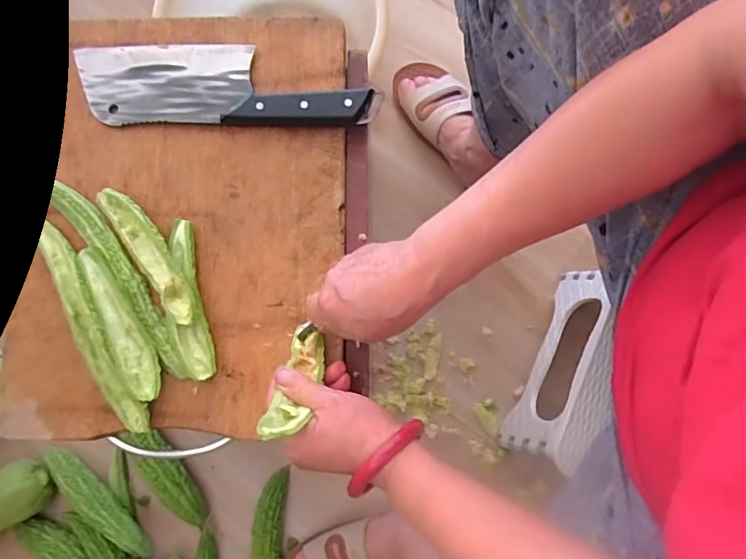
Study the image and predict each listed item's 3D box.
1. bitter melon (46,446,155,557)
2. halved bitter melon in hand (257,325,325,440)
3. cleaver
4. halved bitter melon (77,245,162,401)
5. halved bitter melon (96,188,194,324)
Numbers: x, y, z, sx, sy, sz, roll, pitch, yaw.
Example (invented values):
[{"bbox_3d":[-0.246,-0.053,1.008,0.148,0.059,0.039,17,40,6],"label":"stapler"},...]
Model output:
[{"bbox_3d":[-0.342,0.276,0.641,0.182,0.053,0.036,37,81,6],"label":"bitter melon"},{"bbox_3d":[-0.060,0.082,0.387,0.030,0.120,0.026,12,120,2],"label":"halved bitter melon in hand"},{"bbox_3d":[-0.138,-0.184,0.480,0.281,0.026,0.080,1,79,2],"label":"cleaver"},{"bbox_3d":[-0.214,0.037,0.448,0.033,0.027,0.140,-25,79,-3],"label":"halved bitter melon"},{"bbox_3d":[-0.195,-0.023,0.454,0.033,0.024,0.143,-37,80,-5],"label":"halved bitter melon"}]

